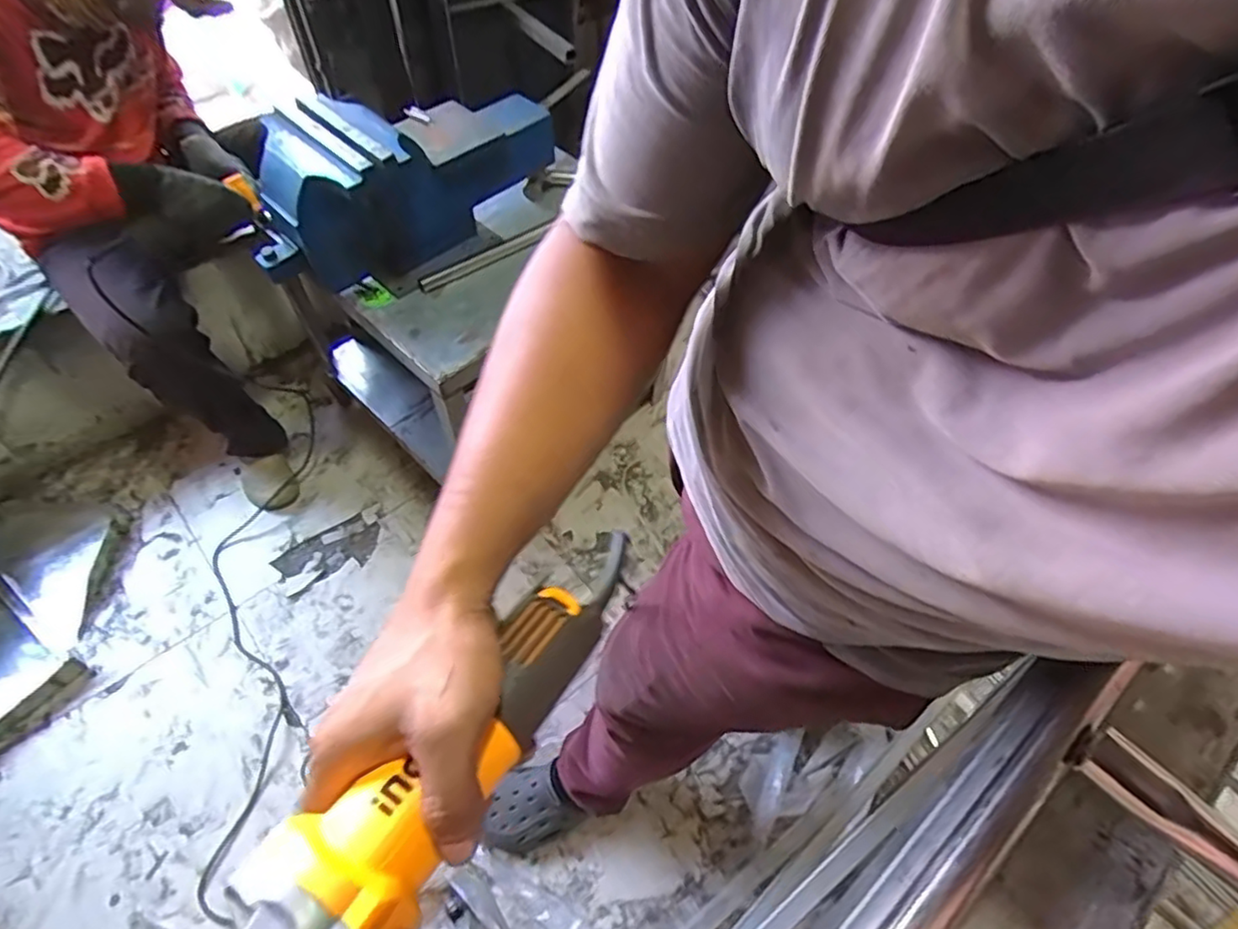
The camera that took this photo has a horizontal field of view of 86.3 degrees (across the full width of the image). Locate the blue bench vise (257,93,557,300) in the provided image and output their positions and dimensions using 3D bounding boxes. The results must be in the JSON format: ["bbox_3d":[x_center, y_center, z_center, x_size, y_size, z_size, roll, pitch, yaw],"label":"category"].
[{"bbox_3d":[-0.368,-0.505,1.152,0.208,0.247,0.554,28,59,16],"label":"blue bench vise"}]

